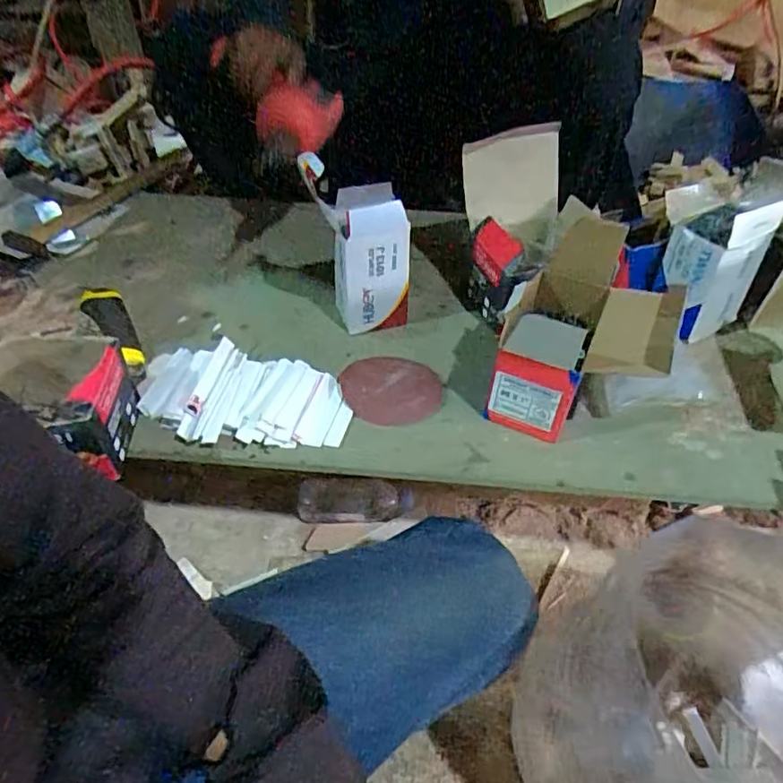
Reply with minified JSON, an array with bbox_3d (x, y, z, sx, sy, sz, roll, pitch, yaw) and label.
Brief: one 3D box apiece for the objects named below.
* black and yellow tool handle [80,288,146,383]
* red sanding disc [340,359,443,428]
[{"bbox_3d":[-0.296,-0.064,0.631,0.040,0.019,0.161,-23,53,-23],"label":"black and yellow tool handle"},{"bbox_3d":[-0.001,-0.005,0.592,0.094,0.010,0.085,-10,49,-12],"label":"red sanding disc"}]

